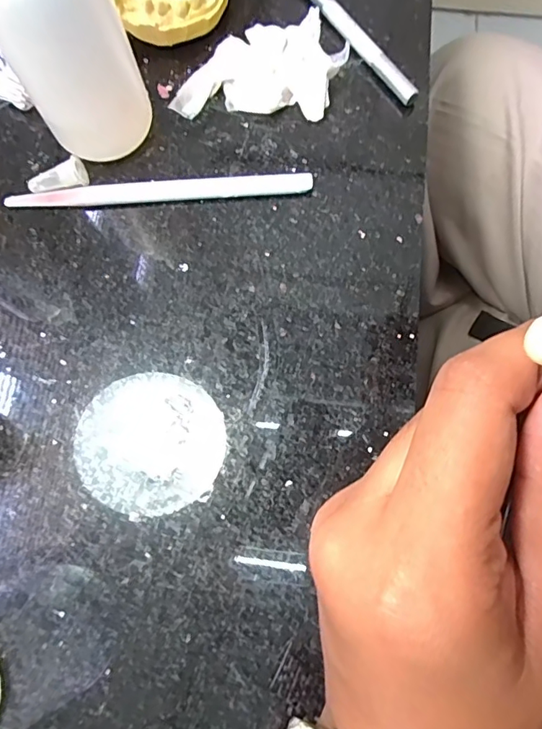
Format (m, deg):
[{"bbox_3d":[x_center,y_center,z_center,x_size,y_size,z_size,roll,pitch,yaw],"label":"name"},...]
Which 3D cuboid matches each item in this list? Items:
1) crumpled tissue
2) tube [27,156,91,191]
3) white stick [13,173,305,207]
[{"bbox_3d":[-0.005,-0.144,0.238,0.081,0.012,0.053,-1,75,2],"label":"crumpled tissue"},{"bbox_3d":[-0.097,-0.085,0.226,0.026,0.008,0.013,-14,76,-2],"label":"tube"},{"bbox_3d":[-0.051,-0.079,0.227,0.137,0.004,0.008,-3,75,1],"label":"white stick"}]

